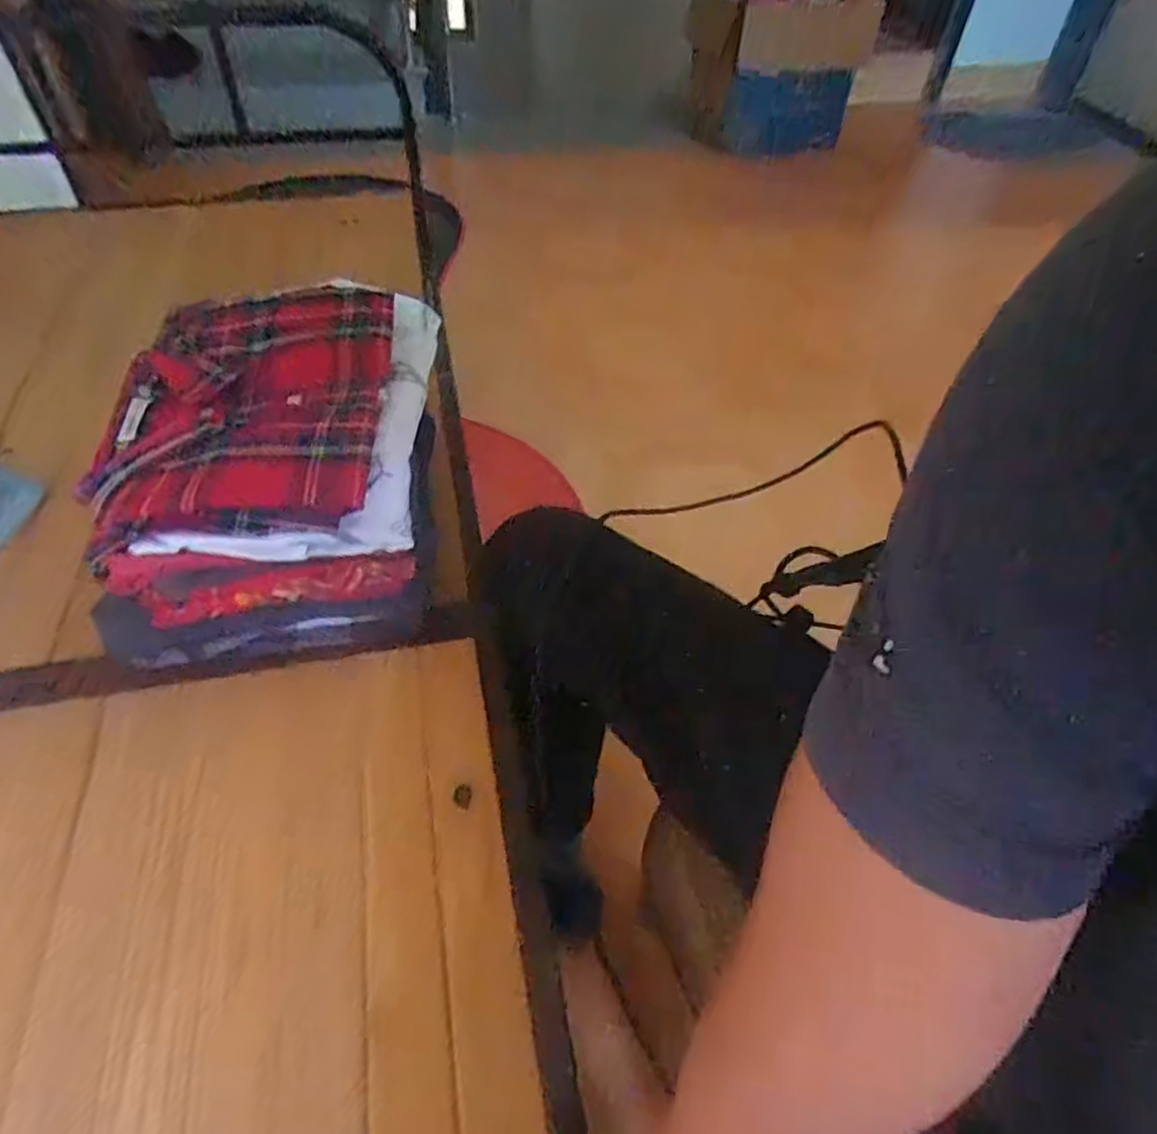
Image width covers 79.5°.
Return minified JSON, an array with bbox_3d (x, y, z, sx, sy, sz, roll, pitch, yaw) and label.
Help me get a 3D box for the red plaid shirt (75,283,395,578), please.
[{"bbox_3d":[-0.281,-0.136,0.587,0.224,0.048,0.275,-4,51,-5],"label":"red plaid shirt"}]

